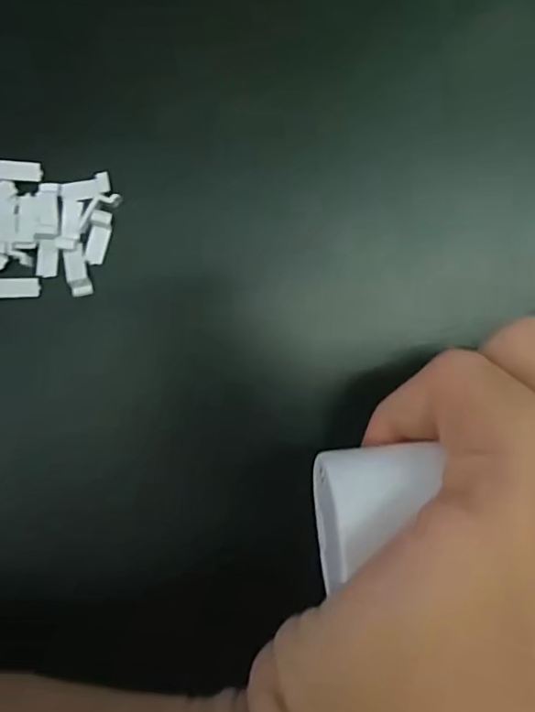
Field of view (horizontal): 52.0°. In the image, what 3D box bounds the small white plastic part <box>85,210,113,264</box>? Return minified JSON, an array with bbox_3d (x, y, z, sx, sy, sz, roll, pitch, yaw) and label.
[{"bbox_3d":[-0.039,-0.027,0.127,0.004,0.005,0.012,14,84,-1],"label":"small white plastic part"}]

